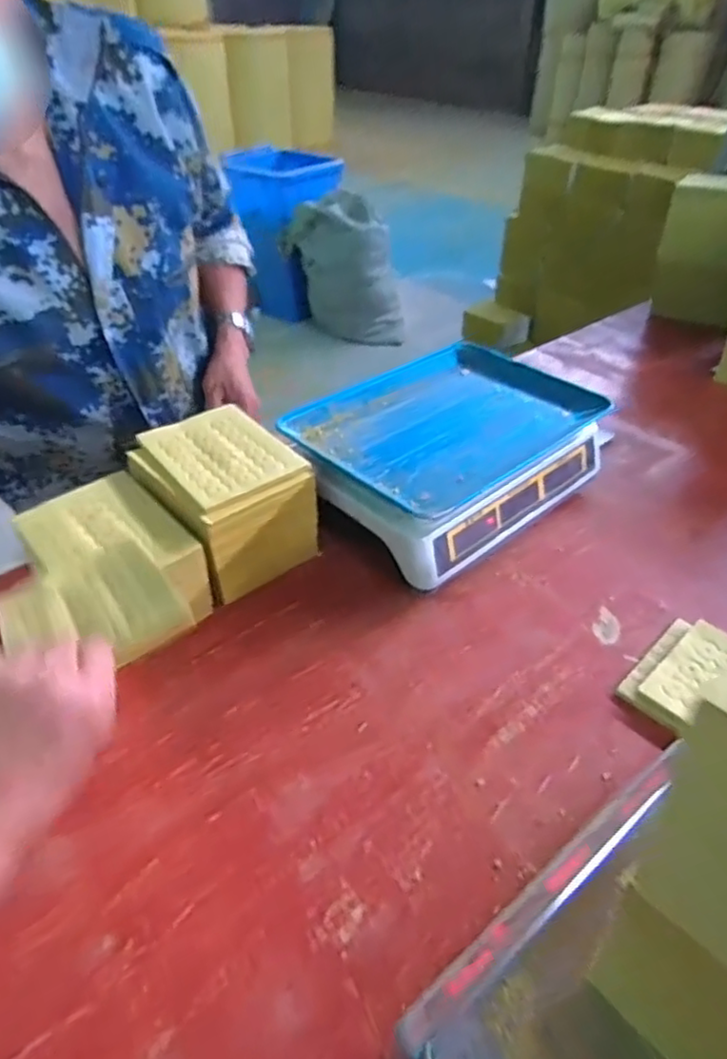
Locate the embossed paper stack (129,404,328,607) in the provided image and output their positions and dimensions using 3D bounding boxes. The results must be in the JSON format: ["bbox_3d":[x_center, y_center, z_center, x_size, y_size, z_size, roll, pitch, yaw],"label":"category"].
[{"bbox_3d":[-0.148,-0.036,0.683,0.139,0.118,0.172,-29,48,-29],"label":"embossed paper stack"}]

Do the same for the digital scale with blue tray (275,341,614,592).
[{"bbox_3d":[0.094,-0.089,0.759,0.329,0.104,0.250,-31,49,-32],"label":"digital scale with blue tray"}]

